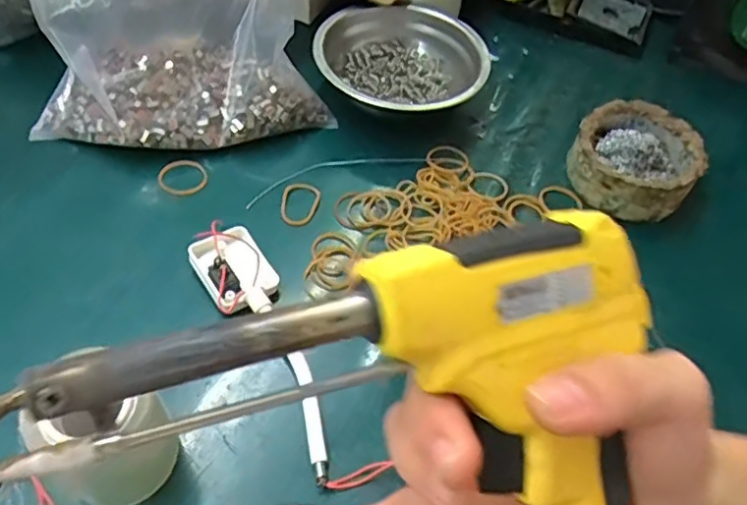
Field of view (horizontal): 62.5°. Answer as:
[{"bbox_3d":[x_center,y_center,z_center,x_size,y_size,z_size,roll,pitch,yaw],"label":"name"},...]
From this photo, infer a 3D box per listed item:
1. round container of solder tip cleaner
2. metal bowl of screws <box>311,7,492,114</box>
[{"bbox_3d":[0.179,-0.064,0.427,0.078,0.043,0.080,3,53,-4],"label":"round container of solder tip cleaner"},{"bbox_3d":[0.021,-0.140,0.469,0.125,0.041,0.128,3,53,-4],"label":"metal bowl of screws"}]

